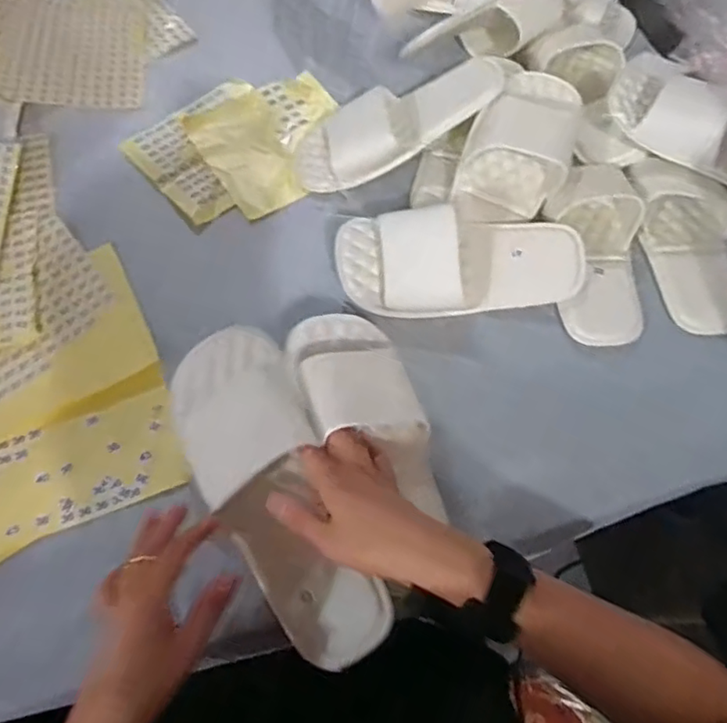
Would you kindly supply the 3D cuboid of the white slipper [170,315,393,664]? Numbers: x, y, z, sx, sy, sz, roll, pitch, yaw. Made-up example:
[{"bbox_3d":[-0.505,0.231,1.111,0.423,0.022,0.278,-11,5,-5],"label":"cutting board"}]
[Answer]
[{"bbox_3d":[-0.073,0.097,0.456,0.099,0.085,0.272,-24,75,-11],"label":"white slipper"}]

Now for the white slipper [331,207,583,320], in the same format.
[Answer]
[{"bbox_3d":[0.094,-0.095,0.556,0.230,0.069,0.089,0,66,0],"label":"white slipper"}]

